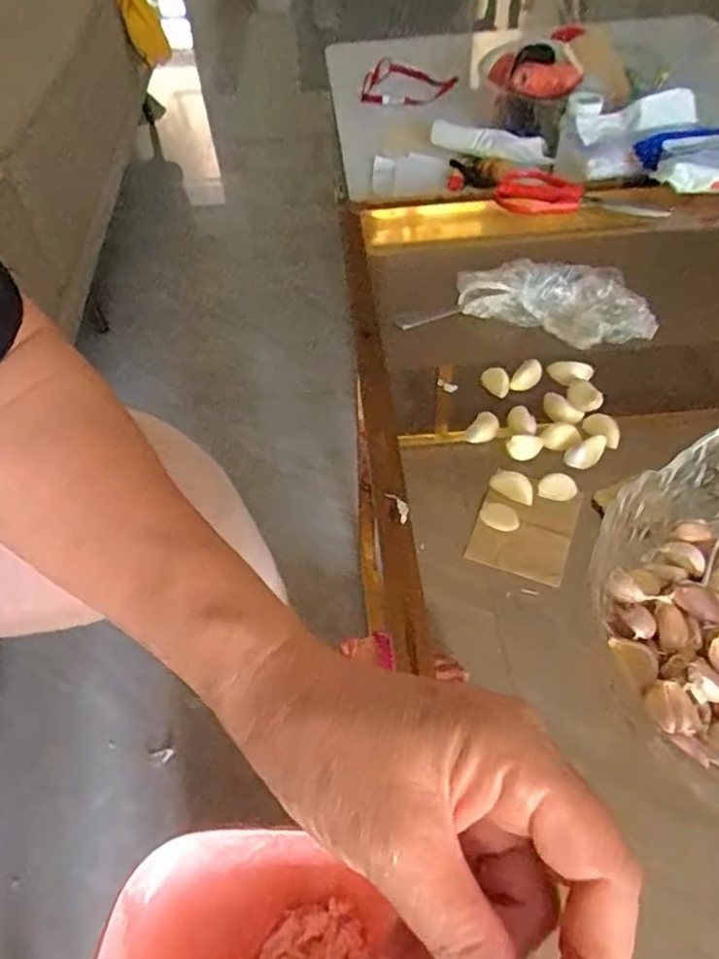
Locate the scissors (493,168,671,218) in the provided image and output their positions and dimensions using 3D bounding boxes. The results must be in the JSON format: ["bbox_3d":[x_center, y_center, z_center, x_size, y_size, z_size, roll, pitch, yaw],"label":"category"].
[{"bbox_3d":[0.225,-0.291,0.654,0.166,0.029,0.052,10,52,12],"label":"scissors"}]

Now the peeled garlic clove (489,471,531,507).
[{"bbox_3d":[0.096,0.004,0.403,0.028,0.015,0.010,35,60,28],"label":"peeled garlic clove"}]

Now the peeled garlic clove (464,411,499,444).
[{"bbox_3d":[0.085,-0.036,0.445,0.021,0.018,0.014,-1,50,3],"label":"peeled garlic clove"}]

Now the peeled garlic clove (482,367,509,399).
[{"bbox_3d":[0.099,-0.071,0.464,0.019,0.013,0.019,7,51,9],"label":"peeled garlic clove"}]

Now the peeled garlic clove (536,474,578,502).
[{"bbox_3d":[0.125,0.005,0.404,0.023,0.012,0.013,12,52,14],"label":"peeled garlic clove"}]

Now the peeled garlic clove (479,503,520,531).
[{"bbox_3d":[0.086,0.023,0.392,0.024,0.007,0.015,10,52,12],"label":"peeled garlic clove"}]

